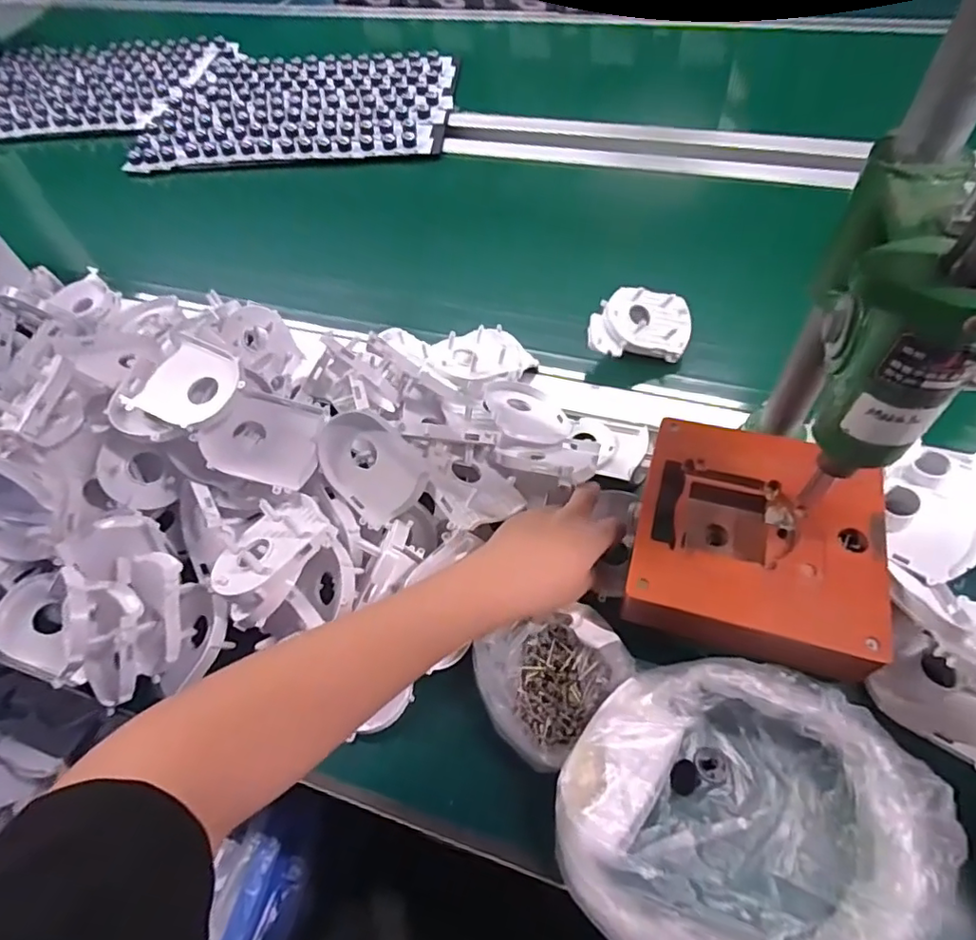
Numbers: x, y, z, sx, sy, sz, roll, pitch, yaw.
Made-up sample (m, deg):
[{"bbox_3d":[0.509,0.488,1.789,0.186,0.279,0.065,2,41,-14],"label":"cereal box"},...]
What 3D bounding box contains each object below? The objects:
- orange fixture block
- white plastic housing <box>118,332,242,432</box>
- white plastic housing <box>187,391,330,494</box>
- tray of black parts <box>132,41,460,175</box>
[{"bbox_3d":[0.182,0.048,0.398,0.151,0.043,0.163,12,57,13],"label":"orange fixture block"},{"bbox_3d":[-0.218,-0.059,0.420,0.080,0.031,0.065,25,61,21],"label":"white plastic housing"},{"bbox_3d":[-0.165,-0.022,0.422,0.081,0.024,0.063,13,86,-12],"label":"white plastic housing"},{"bbox_3d":[-0.296,-0.597,0.956,0.473,0.044,0.372,0,55,5],"label":"tray of black parts"}]

